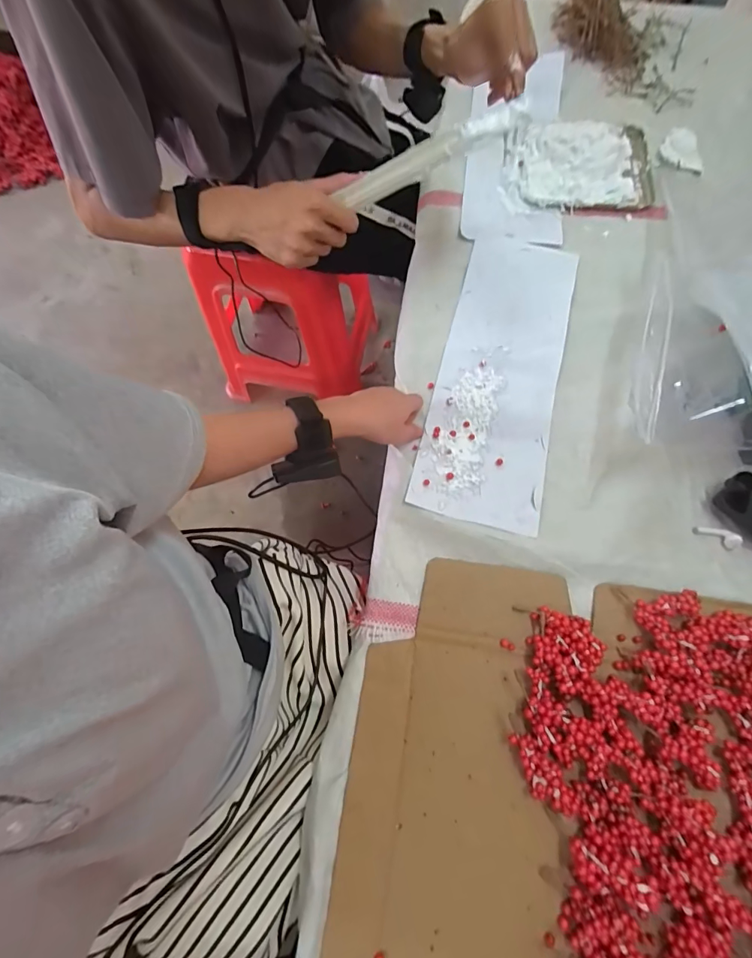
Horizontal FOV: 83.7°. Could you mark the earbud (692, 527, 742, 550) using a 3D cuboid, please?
[{"bbox_3d":[0.358,0.060,0.442,0.043,0.009,0.017,19,70,22],"label":"earbud"}]

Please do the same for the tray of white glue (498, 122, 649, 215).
[{"bbox_3d":[0.307,-0.476,0.628,0.225,0.031,0.162,-3,69,1],"label":"tray of white glue"}]

